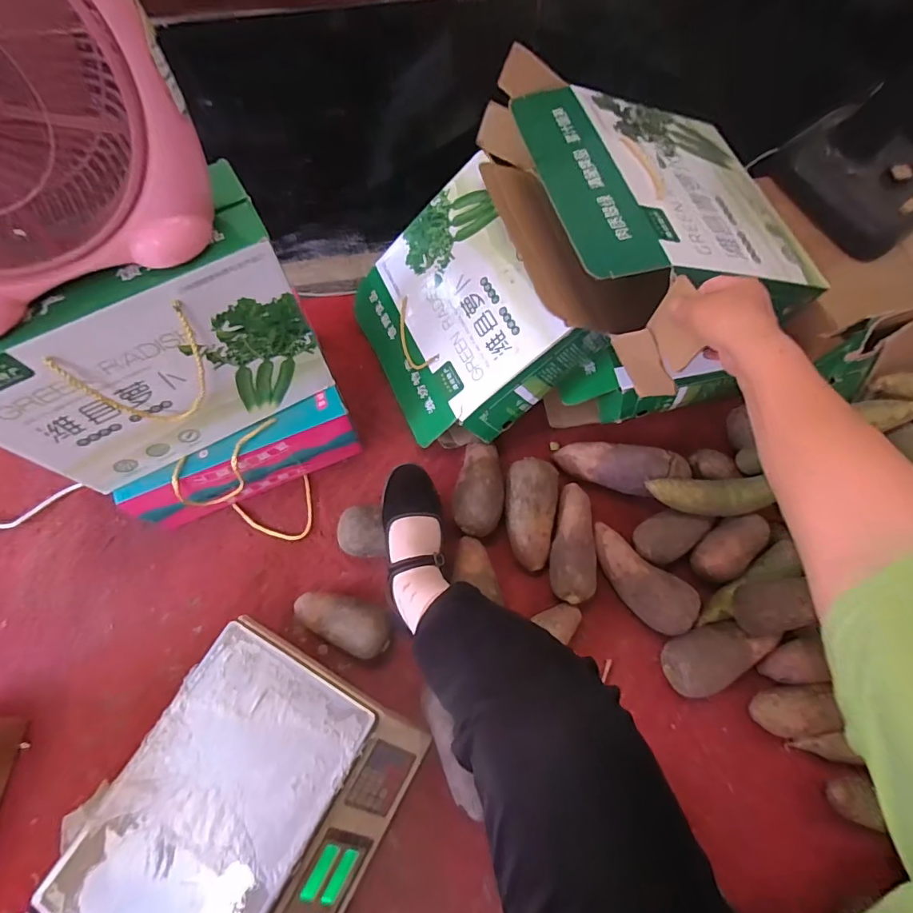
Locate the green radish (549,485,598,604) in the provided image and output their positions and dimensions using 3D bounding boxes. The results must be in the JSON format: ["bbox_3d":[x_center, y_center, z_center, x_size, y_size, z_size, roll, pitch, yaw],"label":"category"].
[{"bbox_3d":[0.182,0.131,0.728,0.068,0.054,0.180,11,68,5],"label":"green radish"}]

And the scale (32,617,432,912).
[{"bbox_3d":[-0.251,0.426,0.587,0.319,0.103,0.342,29,71,11],"label":"scale"}]

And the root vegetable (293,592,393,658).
[{"bbox_3d":[-0.162,0.233,0.684,0.144,0.062,0.064,22,70,9],"label":"root vegetable"}]

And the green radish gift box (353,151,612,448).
[{"bbox_3d":[0.018,-0.231,0.808,0.342,0.114,0.386,-36,68,29],"label":"green radish gift box"}]

